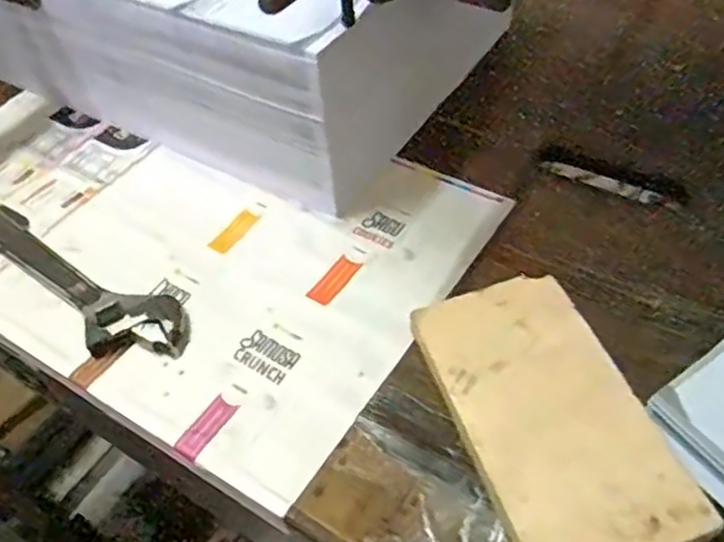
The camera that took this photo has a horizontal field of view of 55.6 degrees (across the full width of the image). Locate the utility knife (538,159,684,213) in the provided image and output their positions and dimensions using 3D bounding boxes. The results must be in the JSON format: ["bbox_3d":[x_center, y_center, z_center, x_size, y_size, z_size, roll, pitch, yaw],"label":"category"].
[{"bbox_3d":[0.199,-0.071,0.552,0.110,0.008,0.019,27,56,26],"label":"utility knife"}]

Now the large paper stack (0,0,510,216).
[{"bbox_3d":[-0.121,-0.255,0.624,0.413,0.151,0.281,23,55,23],"label":"large paper stack"}]

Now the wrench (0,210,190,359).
[{"bbox_3d":[-0.227,0.007,0.511,0.244,0.014,0.058,23,55,23],"label":"wrench"}]

